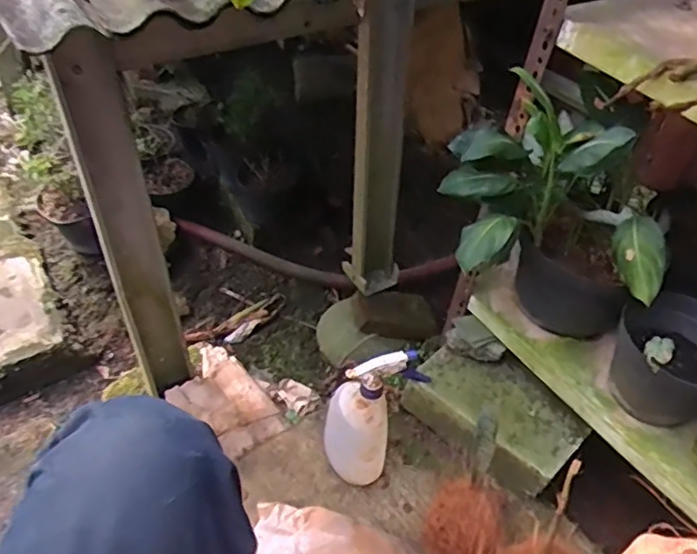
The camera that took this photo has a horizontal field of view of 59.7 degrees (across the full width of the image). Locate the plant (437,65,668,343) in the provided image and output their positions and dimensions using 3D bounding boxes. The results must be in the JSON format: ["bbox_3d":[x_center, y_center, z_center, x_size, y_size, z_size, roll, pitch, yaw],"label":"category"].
[{"bbox_3d":[0.271,-0.075,0.863,0.280,0.375,0.249,6,42,2],"label":"plant"}]

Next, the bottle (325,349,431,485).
[{"bbox_3d":[0.023,0.203,0.879,0.103,0.254,0.083,1,42,-3],"label":"bottle"}]

